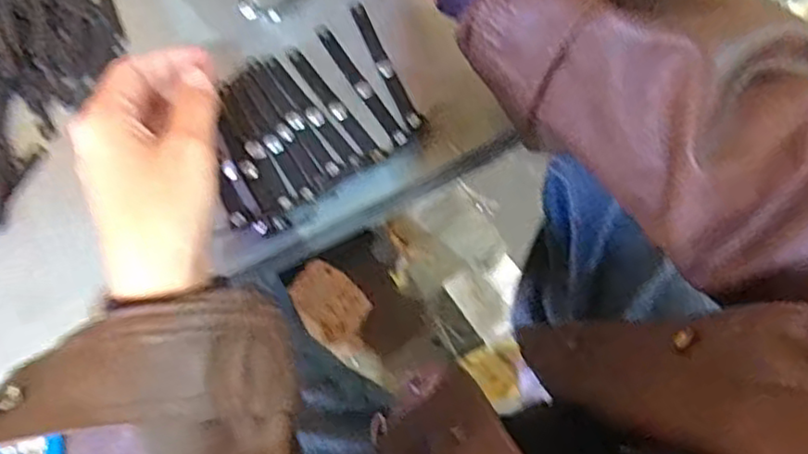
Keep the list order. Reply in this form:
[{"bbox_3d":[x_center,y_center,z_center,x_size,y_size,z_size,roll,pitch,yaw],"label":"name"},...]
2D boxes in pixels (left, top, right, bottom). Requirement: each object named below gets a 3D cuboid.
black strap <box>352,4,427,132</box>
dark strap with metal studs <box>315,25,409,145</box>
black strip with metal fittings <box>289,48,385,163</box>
[{"bbox_3d":[-0.011,-0.095,0.400,0.010,0.004,0.089,-24,74,-8],"label":"black strap"},{"bbox_3d":[-0.025,-0.083,0.396,0.008,0.004,0.091,-32,75,-10],"label":"dark strap with metal studs"},{"bbox_3d":[-0.039,-0.071,0.392,0.008,0.004,0.087,-36,76,-11],"label":"black strip with metal fittings"}]

